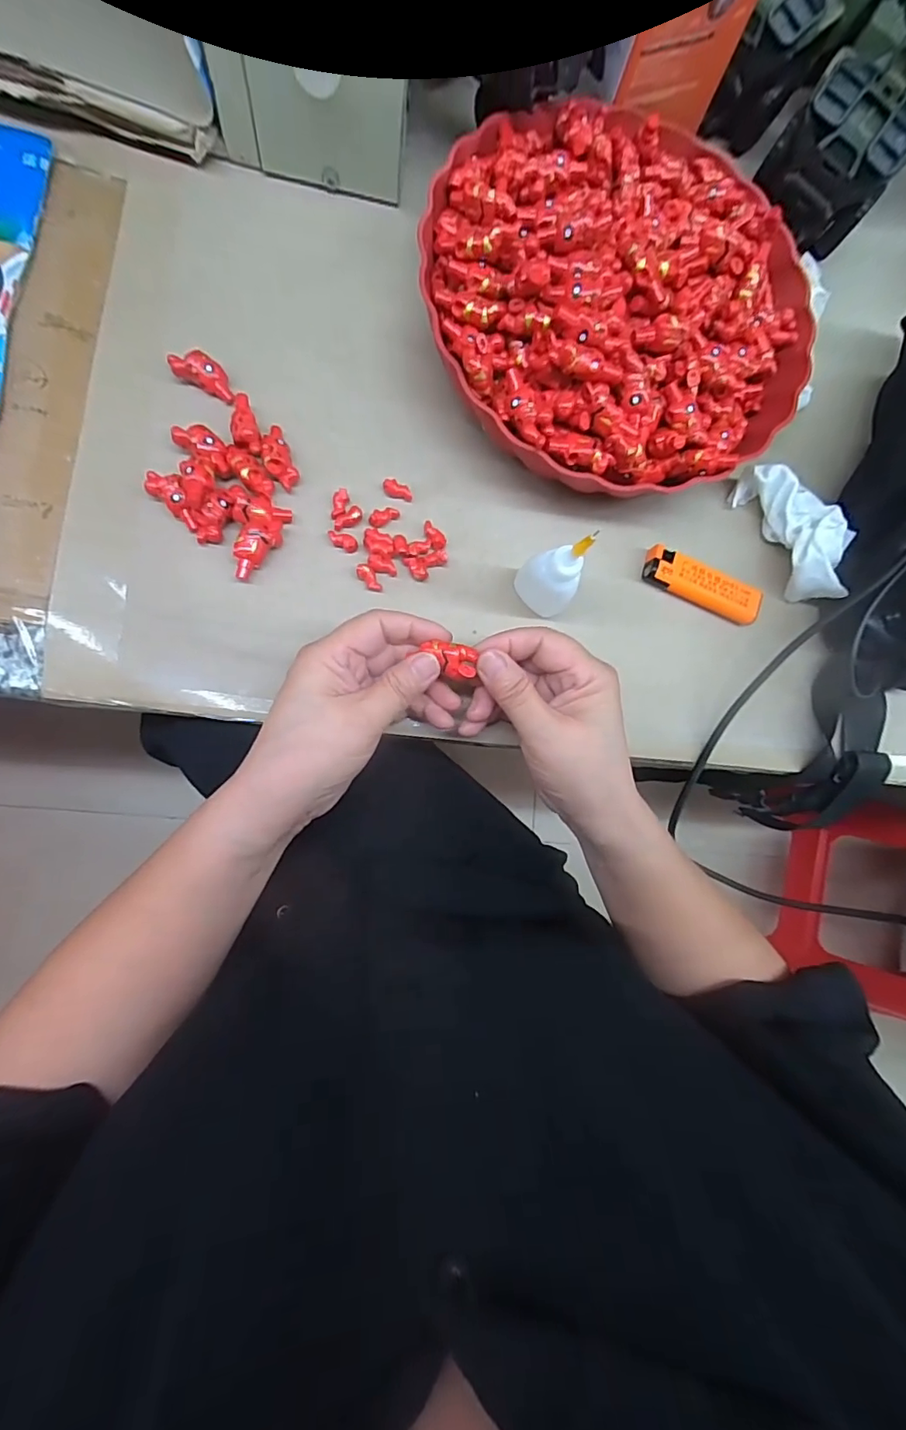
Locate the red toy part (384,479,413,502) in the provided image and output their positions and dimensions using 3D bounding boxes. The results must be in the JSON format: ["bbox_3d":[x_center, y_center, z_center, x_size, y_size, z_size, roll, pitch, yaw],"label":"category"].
[{"bbox_3d":[-0.033,-0.137,0.315,0.019,0.007,0.009,14,85,-8],"label":"red toy part"}]

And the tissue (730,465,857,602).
[{"bbox_3d":[0.225,-0.119,0.335,0.044,0.032,0.089,-10,88,-9],"label":"tissue"}]

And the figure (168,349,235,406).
[{"bbox_3d":[-0.144,-0.199,0.299,0.036,0.010,0.017,25,83,-7],"label":"figure"}]

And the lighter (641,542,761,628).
[{"bbox_3d":[0.161,-0.083,0.333,0.079,0.009,0.026,19,84,-7],"label":"lighter"}]

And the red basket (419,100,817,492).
[{"bbox_3d":[0.103,-0.248,0.307,0.233,0.072,0.229,-13,89,-9],"label":"red basket"}]

